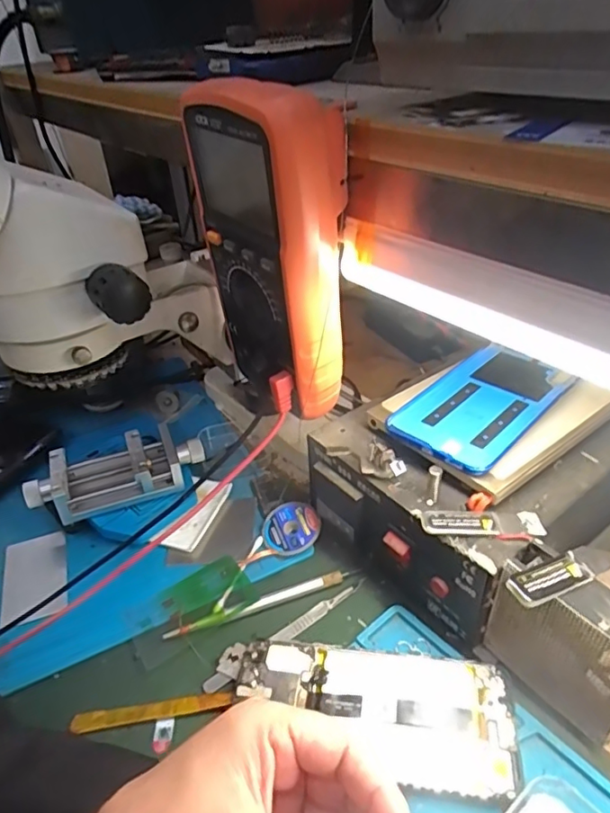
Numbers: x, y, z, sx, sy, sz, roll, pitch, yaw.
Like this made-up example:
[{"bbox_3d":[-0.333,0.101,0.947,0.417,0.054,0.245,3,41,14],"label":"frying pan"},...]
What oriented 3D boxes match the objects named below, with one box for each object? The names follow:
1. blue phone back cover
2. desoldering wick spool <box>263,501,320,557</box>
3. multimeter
[{"bbox_3d":[0.129,-0.004,0.401,0.077,0.007,0.146,27,46,36],"label":"blue phone back cover"},{"bbox_3d":[-0.011,0.095,0.441,0.044,0.007,0.044,-10,49,12],"label":"desoldering wick spool"},{"bbox_3d":[-0.017,-0.082,0.315,0.052,0.173,0.090,-22,39,-23],"label":"multimeter"}]

